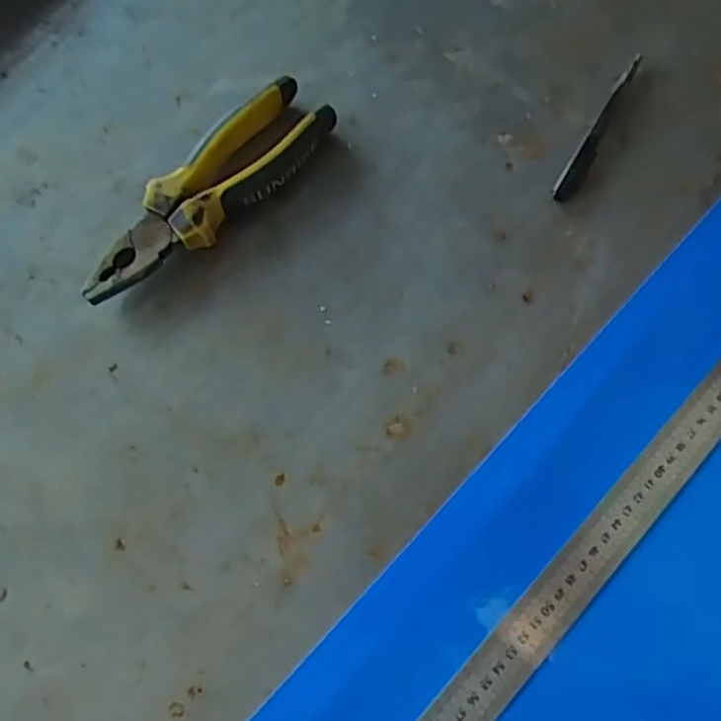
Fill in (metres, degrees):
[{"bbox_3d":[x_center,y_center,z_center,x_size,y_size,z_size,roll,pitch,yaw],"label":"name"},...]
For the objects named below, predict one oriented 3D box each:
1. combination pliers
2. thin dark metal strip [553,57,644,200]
[{"bbox_3d":[-0.097,-0.106,0.435,0.054,0.028,0.187,41,76,14],"label":"combination pliers"},{"bbox_3d":[0.160,-0.156,0.461,0.013,0.007,0.125,30,74,11],"label":"thin dark metal strip"}]

